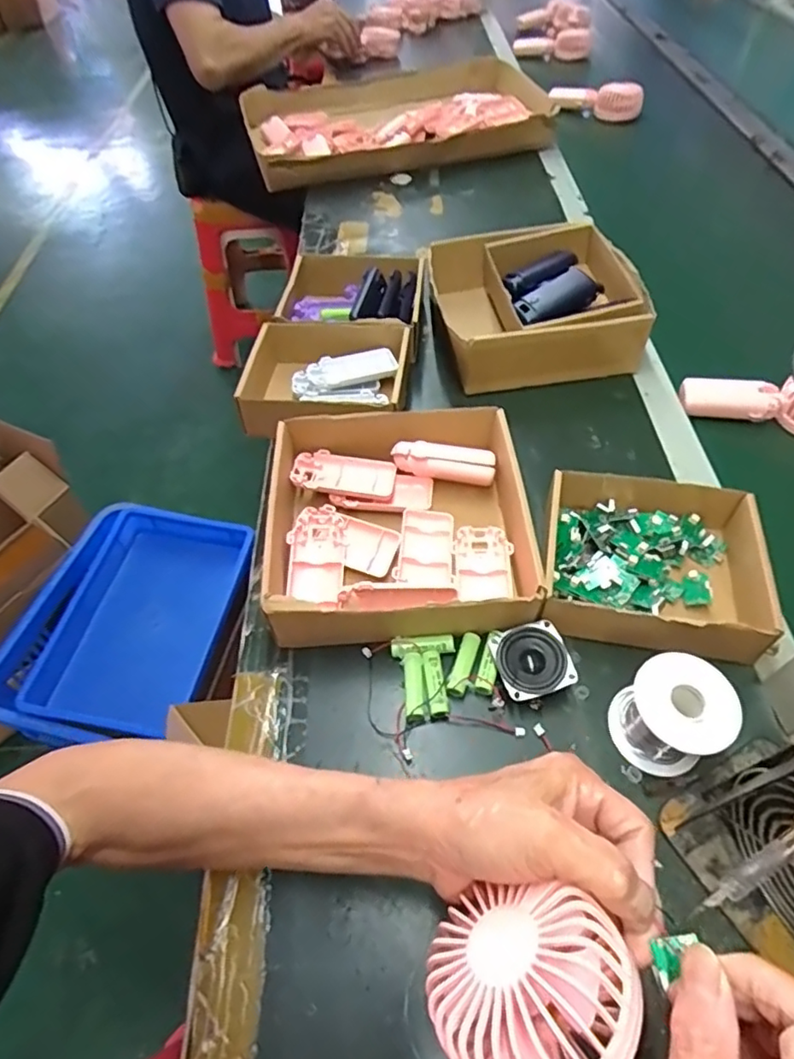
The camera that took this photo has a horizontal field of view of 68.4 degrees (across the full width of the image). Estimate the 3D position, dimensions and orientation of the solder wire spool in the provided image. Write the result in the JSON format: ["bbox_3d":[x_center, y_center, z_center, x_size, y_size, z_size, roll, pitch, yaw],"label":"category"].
[{"bbox_3d":[0.188,0.126,0.398,0.059,0.062,0.063,-13,54,-8],"label":"solder wire spool"}]

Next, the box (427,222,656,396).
[{"bbox_3d":[0.158,-0.261,0.695,0.221,0.090,0.201,-7,53,-3],"label":"box"}]

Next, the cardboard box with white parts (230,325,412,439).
[{"bbox_3d":[-0.079,-0.163,0.651,0.177,0.077,0.191,4,53,5],"label":"cardboard box with white parts"}]

